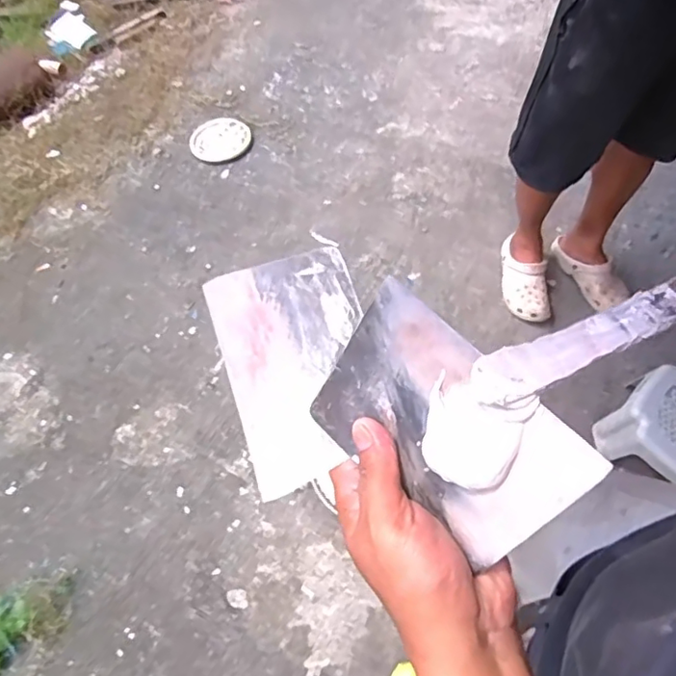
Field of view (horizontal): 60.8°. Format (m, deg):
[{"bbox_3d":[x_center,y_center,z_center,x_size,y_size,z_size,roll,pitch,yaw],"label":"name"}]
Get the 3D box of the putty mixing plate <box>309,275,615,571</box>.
[{"bbox_3d":[0.051,0.047,0.299,0.138,0.094,0.005,44,27,26],"label":"putty mixing plate"}]

